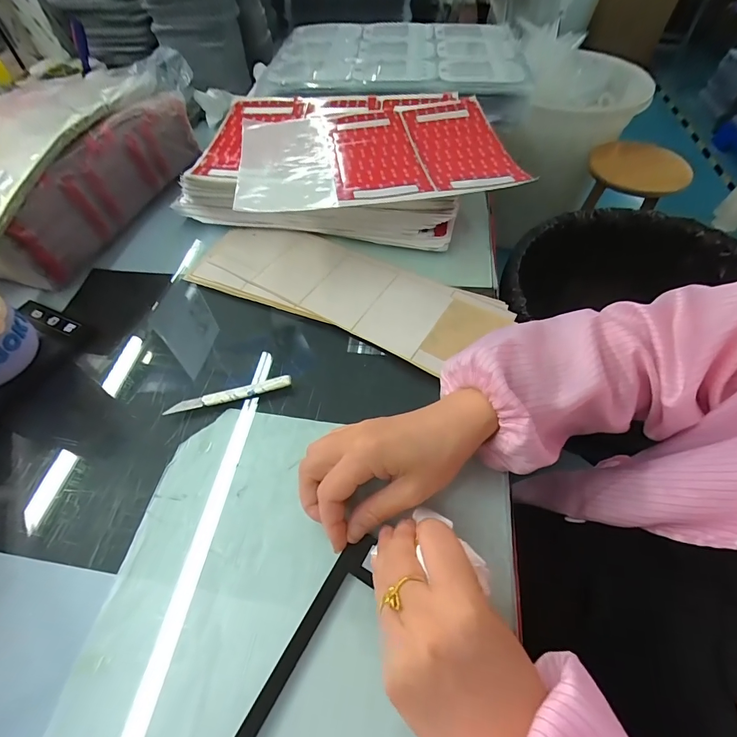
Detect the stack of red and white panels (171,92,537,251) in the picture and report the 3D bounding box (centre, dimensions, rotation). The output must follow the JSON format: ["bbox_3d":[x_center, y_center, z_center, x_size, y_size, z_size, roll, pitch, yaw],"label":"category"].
[{"bbox_3d":[-0.039,-0.258,0.496,0.391,0.073,0.278,-7,56,-3],"label":"stack of red and white panels"}]

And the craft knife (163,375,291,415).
[{"bbox_3d":[-0.123,0.023,0.345,0.108,0.008,0.013,-13,56,-7],"label":"craft knife"}]

